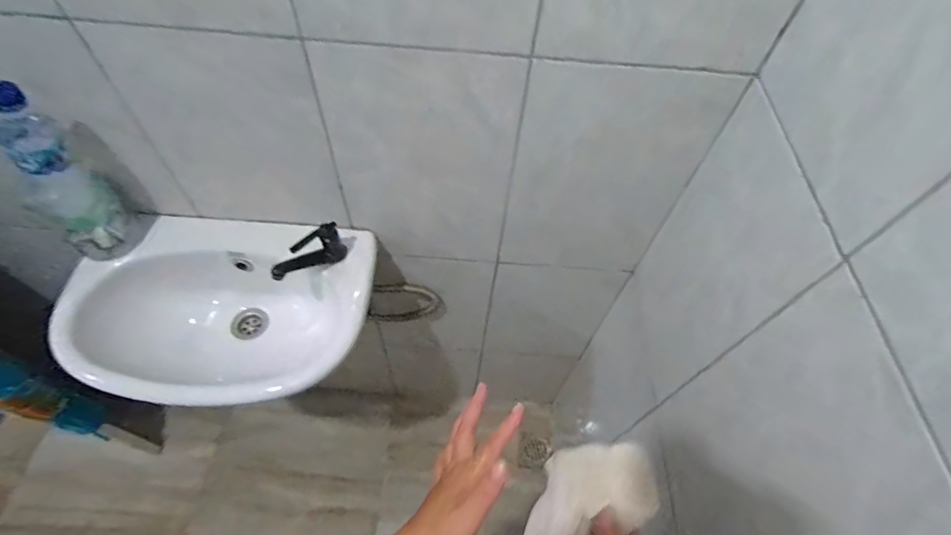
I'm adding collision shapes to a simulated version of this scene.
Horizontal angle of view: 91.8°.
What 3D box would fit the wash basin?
[{"bbox_3d":[-0.381,0.073,0.715,0.437,0.173,0.284,-1,58,-5],"label":"wash basin"}]

